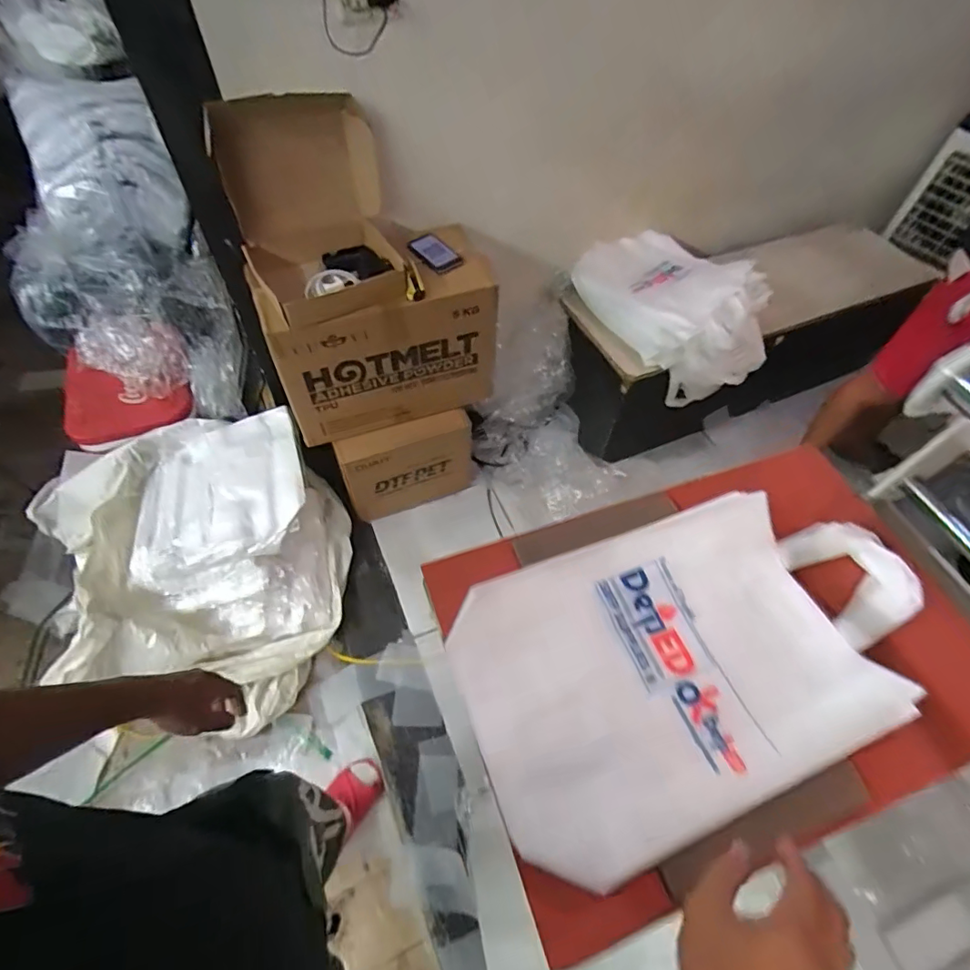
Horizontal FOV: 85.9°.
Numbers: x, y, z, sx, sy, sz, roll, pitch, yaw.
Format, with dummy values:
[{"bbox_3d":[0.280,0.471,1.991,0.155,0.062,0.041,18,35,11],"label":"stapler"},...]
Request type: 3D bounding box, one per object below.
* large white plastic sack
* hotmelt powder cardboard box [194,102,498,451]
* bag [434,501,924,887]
[{"bbox_3d":[-0.728,0.204,1.370,0.721,0.329,0.811,-25,62,-18],"label":"large white plastic sack"},{"bbox_3d":[-0.250,-0.455,1.192,0.506,0.681,0.268,-18,60,-14],"label":"hotmelt powder cardboard box"},{"bbox_3d":[0.250,0.170,0.579,0.549,0.044,0.294,-18,60,-14],"label":"bag"}]

